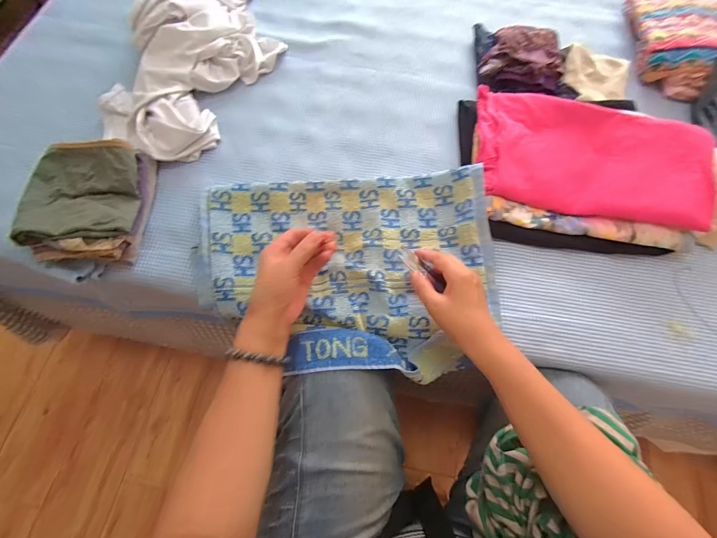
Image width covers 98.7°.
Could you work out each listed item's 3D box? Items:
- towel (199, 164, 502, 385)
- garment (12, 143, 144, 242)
[{"bbox_3d":[-0.011,0.002,0.433,0.397,0.075,0.283,-3,71,-3],"label":"towel"},{"bbox_3d":[-0.353,-0.096,0.393,0.116,0.033,0.132,-8,71,-5],"label":"garment"}]

